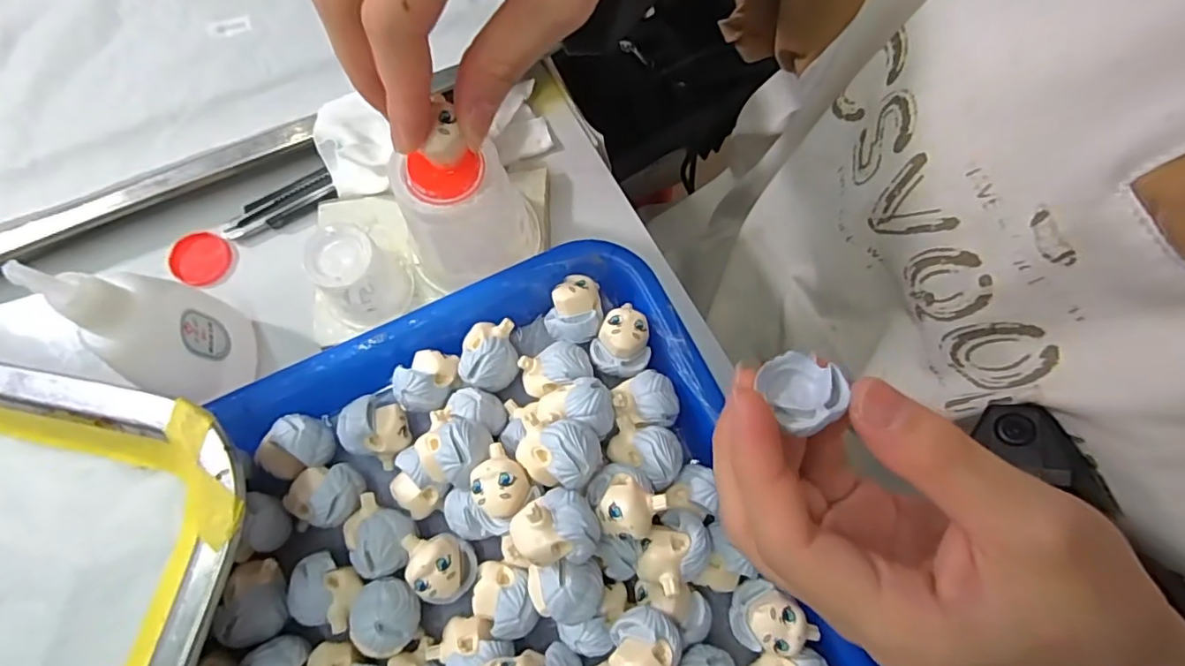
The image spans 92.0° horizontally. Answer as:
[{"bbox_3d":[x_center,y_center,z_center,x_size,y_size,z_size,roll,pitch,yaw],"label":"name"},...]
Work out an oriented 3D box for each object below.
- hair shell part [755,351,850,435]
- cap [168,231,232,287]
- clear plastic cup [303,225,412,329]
[{"bbox_3d":[0.058,0.016,0.160,0.021,0.019,0.021,1,74,-2],"label":"hair shell part"},{"bbox_3d":[-0.182,-0.035,0.266,0.025,0.004,0.026,1,74,-2],"label":"cap"},{"bbox_3d":[-0.097,-0.022,0.240,0.034,0.044,0.029,-14,75,-6],"label":"clear plastic cup"}]

